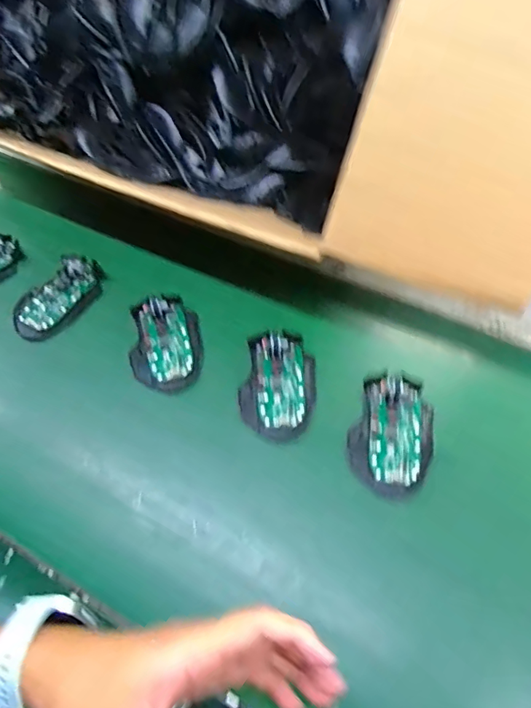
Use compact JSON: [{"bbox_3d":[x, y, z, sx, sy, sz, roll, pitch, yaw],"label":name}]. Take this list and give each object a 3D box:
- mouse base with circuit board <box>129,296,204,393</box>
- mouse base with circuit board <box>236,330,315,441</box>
[{"bbox_3d":[-0.105,-0.012,0.507,0.072,0.021,0.109,-10,57,-3],"label":"mouse base with circuit board"},{"bbox_3d":[0.013,0.027,0.473,0.071,0.021,0.108,6,58,7],"label":"mouse base with circuit board"}]

